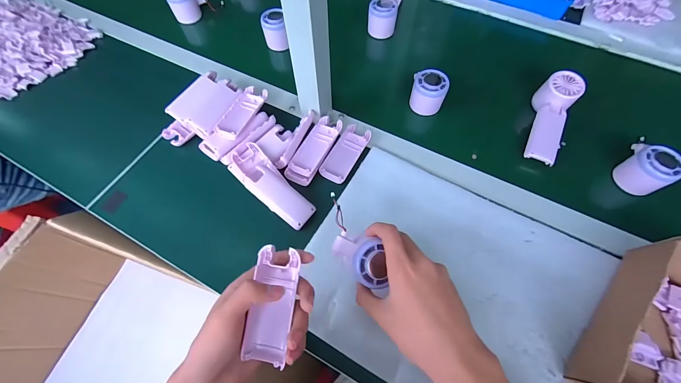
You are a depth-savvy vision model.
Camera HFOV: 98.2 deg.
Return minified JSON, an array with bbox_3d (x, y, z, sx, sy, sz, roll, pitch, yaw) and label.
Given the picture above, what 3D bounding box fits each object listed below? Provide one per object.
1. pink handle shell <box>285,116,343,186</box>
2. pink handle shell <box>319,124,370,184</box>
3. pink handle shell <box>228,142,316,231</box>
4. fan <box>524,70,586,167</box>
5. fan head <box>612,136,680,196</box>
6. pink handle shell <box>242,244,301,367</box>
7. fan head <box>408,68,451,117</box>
[{"bbox_3d":[-0.040,-0.065,0.454,0.042,0.020,0.117,25,66,13],"label":"pink handle shell"},{"bbox_3d":[0.010,-0.062,0.466,0.045,0.011,0.106,25,66,13],"label":"pink handle shell"},{"bbox_3d":[-0.099,-0.008,0.423,0.050,0.027,0.141,-42,70,-18],"label":"pink handle shell"},{"bbox_3d":[0.339,-0.123,0.470,0.051,0.045,0.162,24,66,13],"label":"fan"},{"bbox_3d":[0.450,-0.035,0.431,0.056,0.053,0.065,39,70,18],"label":"fan head"},{"bbox_3d":[-0.064,0.105,0.277,0.041,0.013,0.101,6,79,4],"label":"pink handle shell"},{"bbox_3d":[0.149,-0.169,0.499,0.056,0.056,0.047,16,64,9],"label":"fan head"}]

